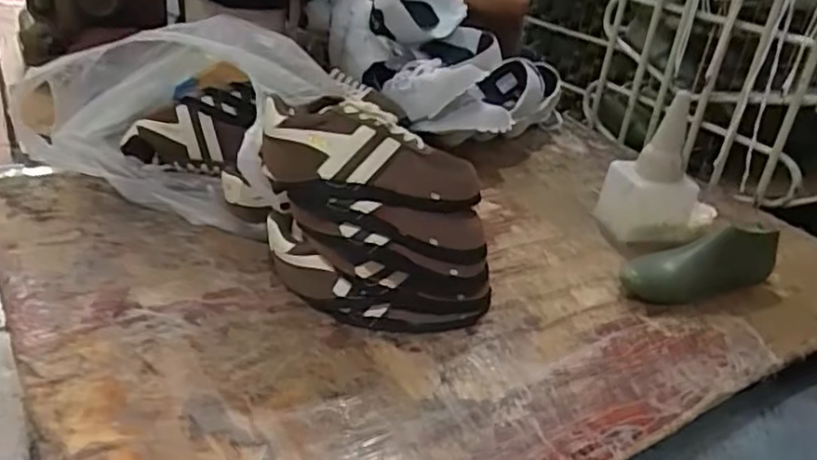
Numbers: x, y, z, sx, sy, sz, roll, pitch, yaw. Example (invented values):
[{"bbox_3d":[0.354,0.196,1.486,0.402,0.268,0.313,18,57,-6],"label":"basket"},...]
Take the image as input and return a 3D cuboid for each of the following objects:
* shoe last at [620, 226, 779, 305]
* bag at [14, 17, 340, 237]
[{"bbox_3d":[0.432,0.044,0.948,0.278,0.087,0.061,-5,30,-23],"label":"shoe last"},{"bbox_3d":[-0.344,-0.180,1.043,0.470,0.249,0.272,18,29,19],"label":"bag"}]

